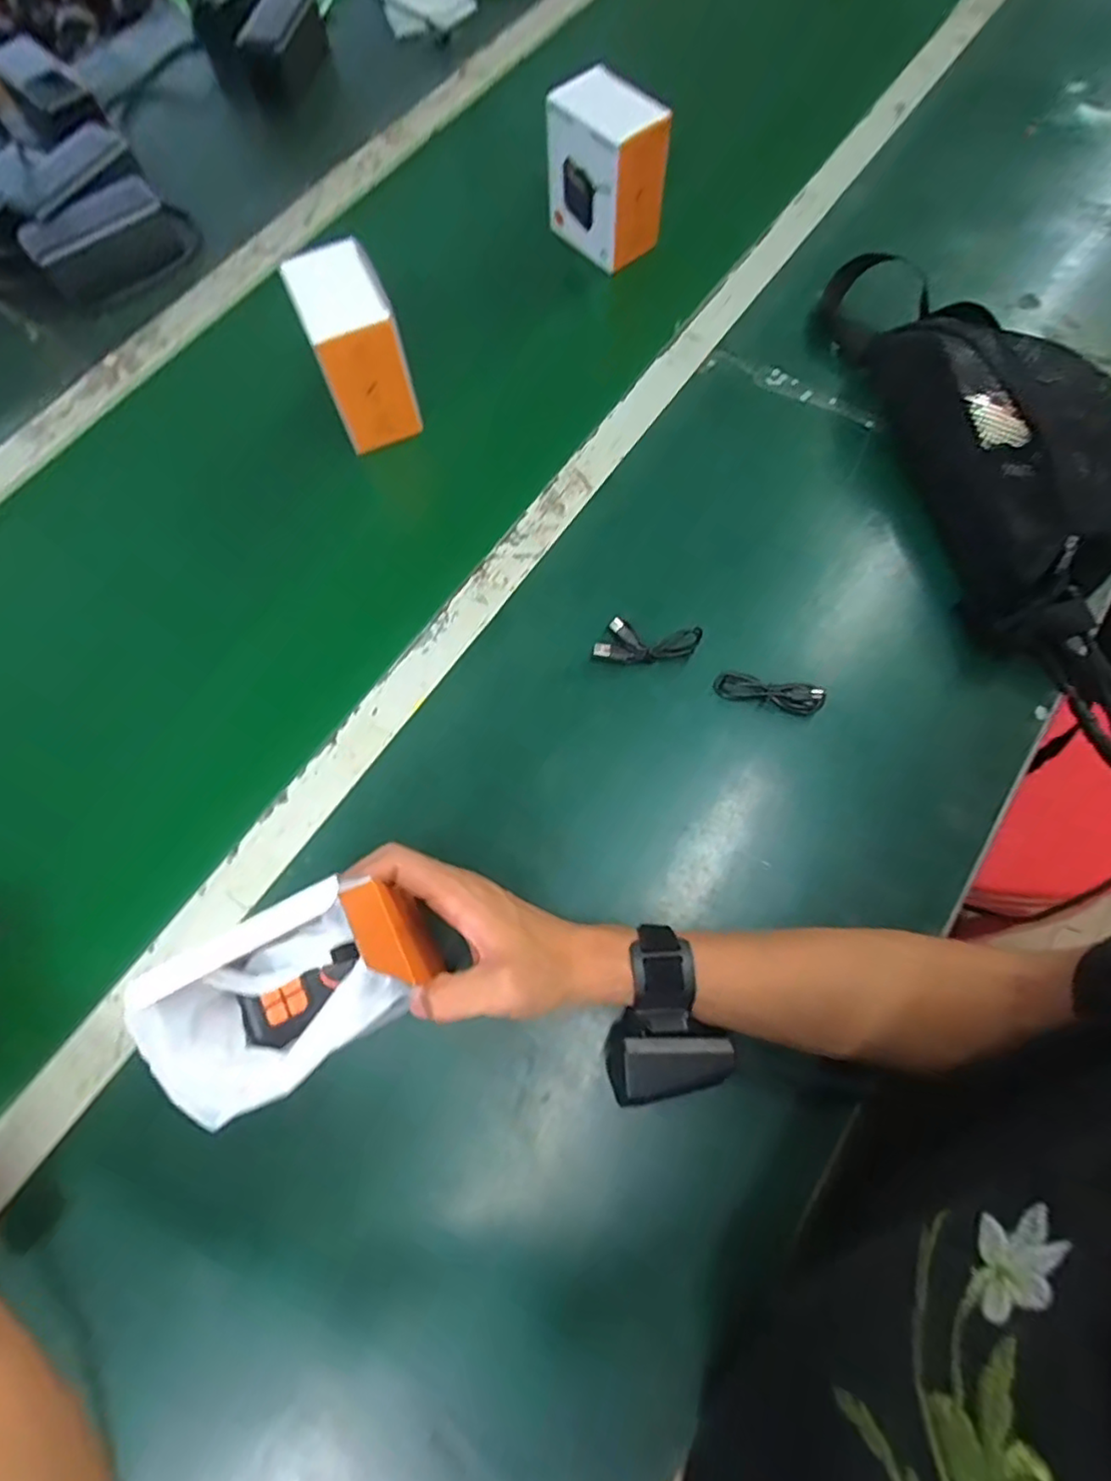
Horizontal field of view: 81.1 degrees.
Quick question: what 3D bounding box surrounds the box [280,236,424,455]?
[{"bbox_3d":[-0.170,-0.335,0.556,0.066,0.107,0.104,-21,73,-7],"label":"box"}]

